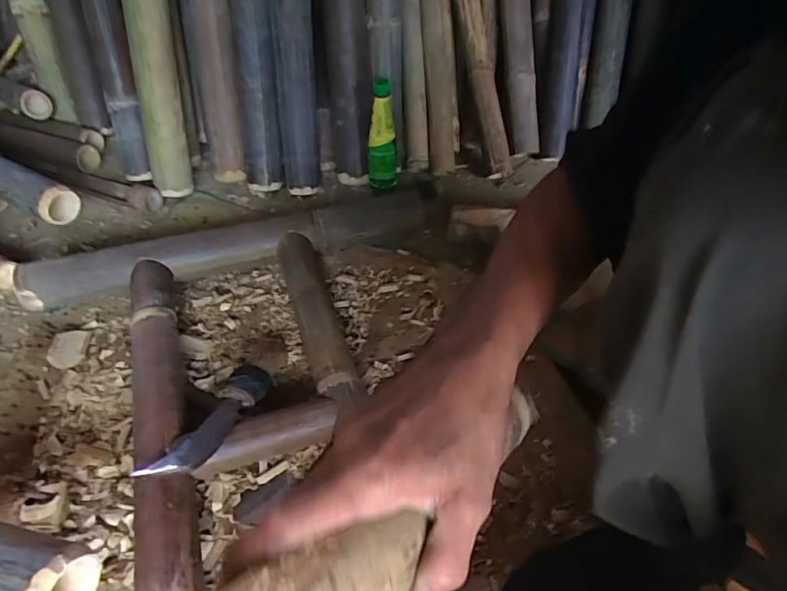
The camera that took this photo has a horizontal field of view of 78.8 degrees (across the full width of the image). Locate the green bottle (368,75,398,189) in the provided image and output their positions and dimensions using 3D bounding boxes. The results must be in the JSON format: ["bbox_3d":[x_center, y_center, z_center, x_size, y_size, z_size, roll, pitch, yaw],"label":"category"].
[{"bbox_3d":[-0.020,-0.290,0.893,0.054,0.210,0.049,2,48,1],"label":"green bottle"}]

